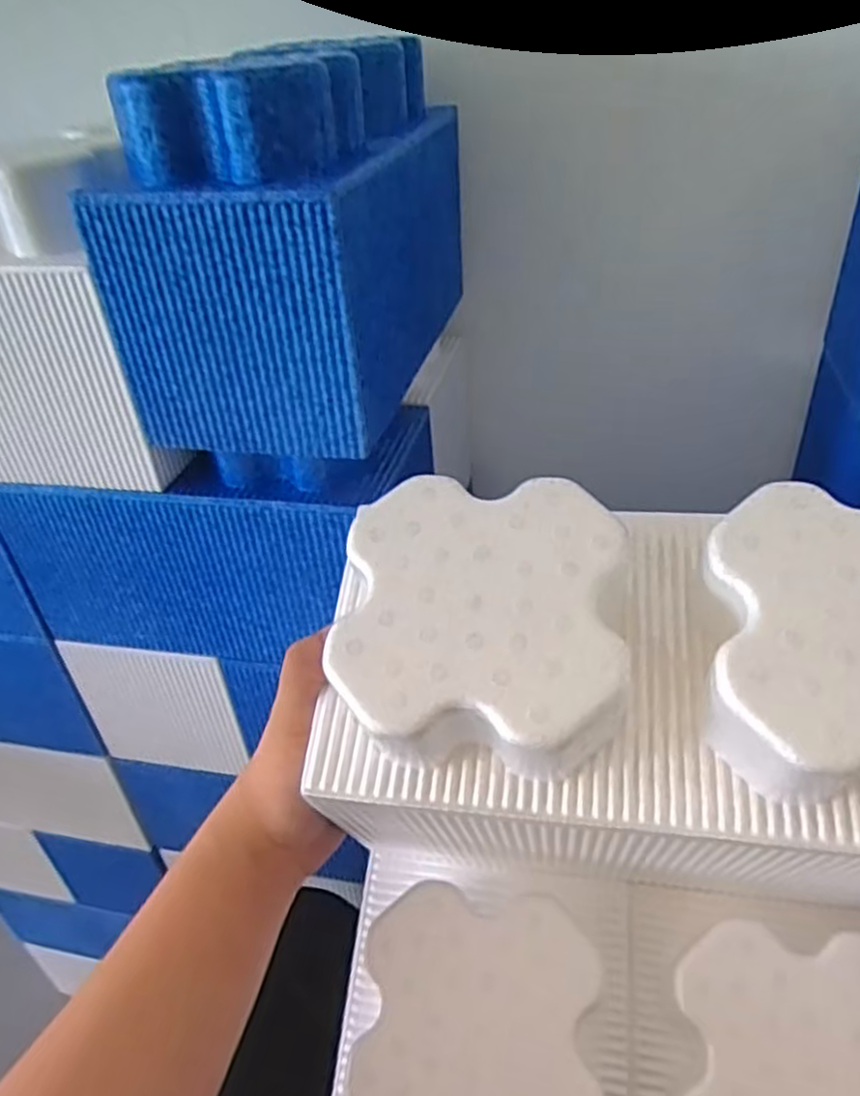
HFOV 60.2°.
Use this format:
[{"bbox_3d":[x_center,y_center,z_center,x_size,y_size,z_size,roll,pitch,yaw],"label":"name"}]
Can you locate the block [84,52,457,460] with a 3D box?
[{"bbox_3d":[-0.084,-0.216,0.508,0.151,0.191,0.270,3,36,13],"label":"block"}]

